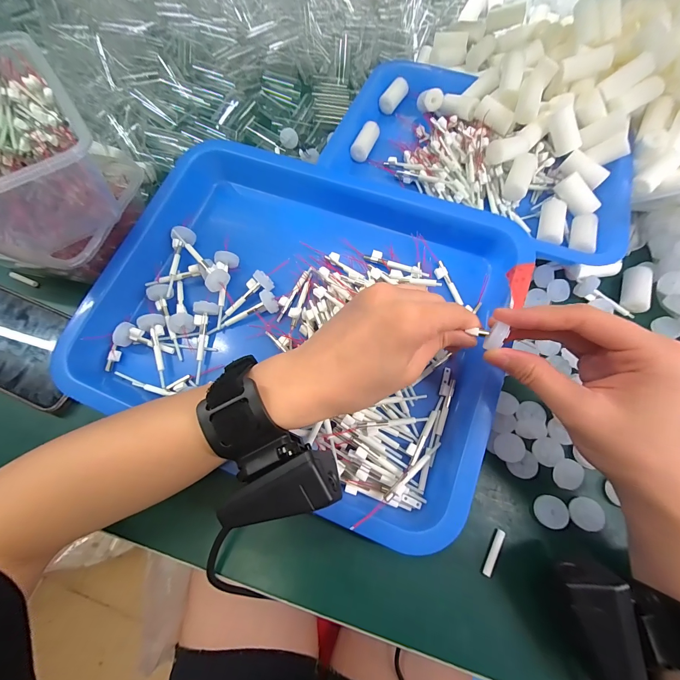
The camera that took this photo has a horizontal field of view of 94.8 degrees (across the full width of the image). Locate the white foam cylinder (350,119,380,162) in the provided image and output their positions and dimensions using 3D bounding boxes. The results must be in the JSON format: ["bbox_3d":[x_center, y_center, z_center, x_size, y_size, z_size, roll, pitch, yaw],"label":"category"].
[{"bbox_3d":[0.027,-0.211,0.335,0.018,0.018,0.044,25,70,10],"label":"white foam cylinder"}]

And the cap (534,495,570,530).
[{"bbox_3d":[0.151,0.123,0.224,0.020,0.006,0.020,0,67,1],"label":"cap"}]

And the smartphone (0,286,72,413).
[{"bbox_3d":[-0.295,-0.003,0.272,0.165,0.009,0.078,19,69,8],"label":"smartphone"}]

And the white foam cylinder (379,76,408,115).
[{"bbox_3d":[0.063,-0.284,0.365,0.017,0.018,0.043,31,71,13],"label":"white foam cylinder"}]

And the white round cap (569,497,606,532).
[{"bbox_3d":[0.177,0.125,0.224,0.020,0.006,0.020,0,67,1],"label":"white round cap"}]

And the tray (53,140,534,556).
[{"bbox_3d":[-0.034,-0.032,0.268,0.327,0.049,0.275,19,70,9],"label":"tray"}]

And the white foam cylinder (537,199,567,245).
[{"bbox_3d":[0.196,-0.108,0.291,0.021,0.016,0.047,15,69,7],"label":"white foam cylinder"}]

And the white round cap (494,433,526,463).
[{"bbox_3d":[0.127,0.081,0.234,0.020,0.006,0.020,0,67,1],"label":"white round cap"}]

